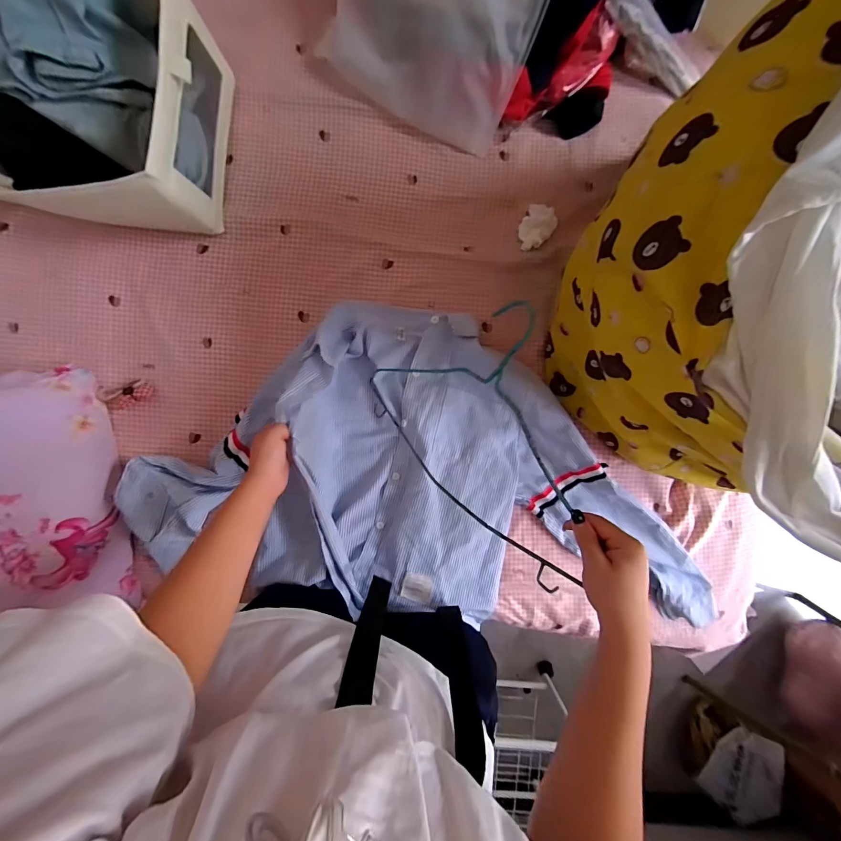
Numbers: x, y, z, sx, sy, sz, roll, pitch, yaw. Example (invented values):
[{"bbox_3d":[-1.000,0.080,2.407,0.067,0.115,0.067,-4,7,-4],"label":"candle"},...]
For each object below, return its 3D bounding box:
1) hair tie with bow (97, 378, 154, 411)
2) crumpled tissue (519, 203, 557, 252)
[{"bbox_3d":[-0.475,-0.041,0.607,0.081,0.015,0.043,-13,90,-3],"label":"hair tie with bow"},{"bbox_3d":[0.200,-0.331,0.648,0.054,0.026,0.076,28,88,-2],"label":"crumpled tissue"}]

